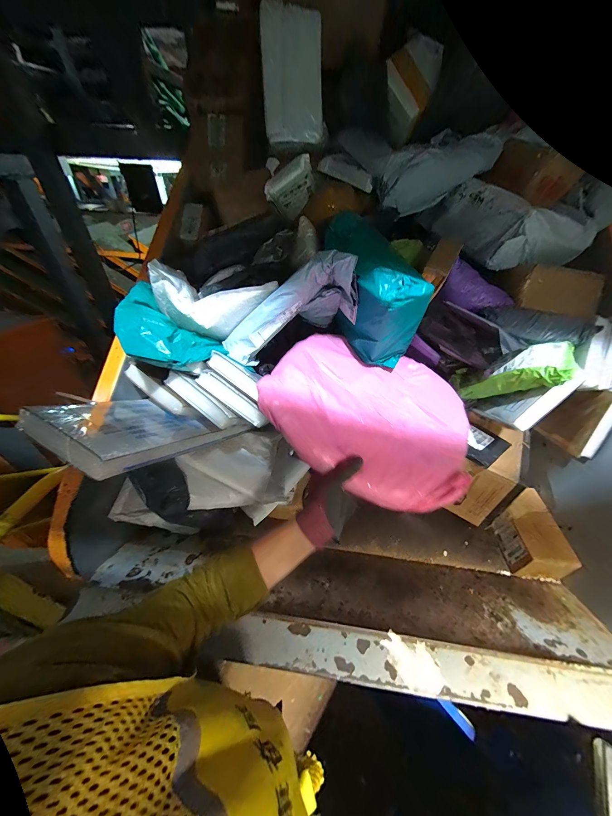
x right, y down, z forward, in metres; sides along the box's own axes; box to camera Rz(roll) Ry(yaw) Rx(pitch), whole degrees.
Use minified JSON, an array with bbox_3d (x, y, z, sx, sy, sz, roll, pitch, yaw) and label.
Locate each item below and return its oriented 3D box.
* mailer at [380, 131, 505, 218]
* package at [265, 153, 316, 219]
[{"bbox_3d":[0.277,-0.485,0.552,0.253,0.106,0.046,-21,44,1],"label":"mailer"},{"bbox_3d":[-0.027,-0.460,0.572,0.103,0.101,0.021,-35,73,12],"label":"package"}]

